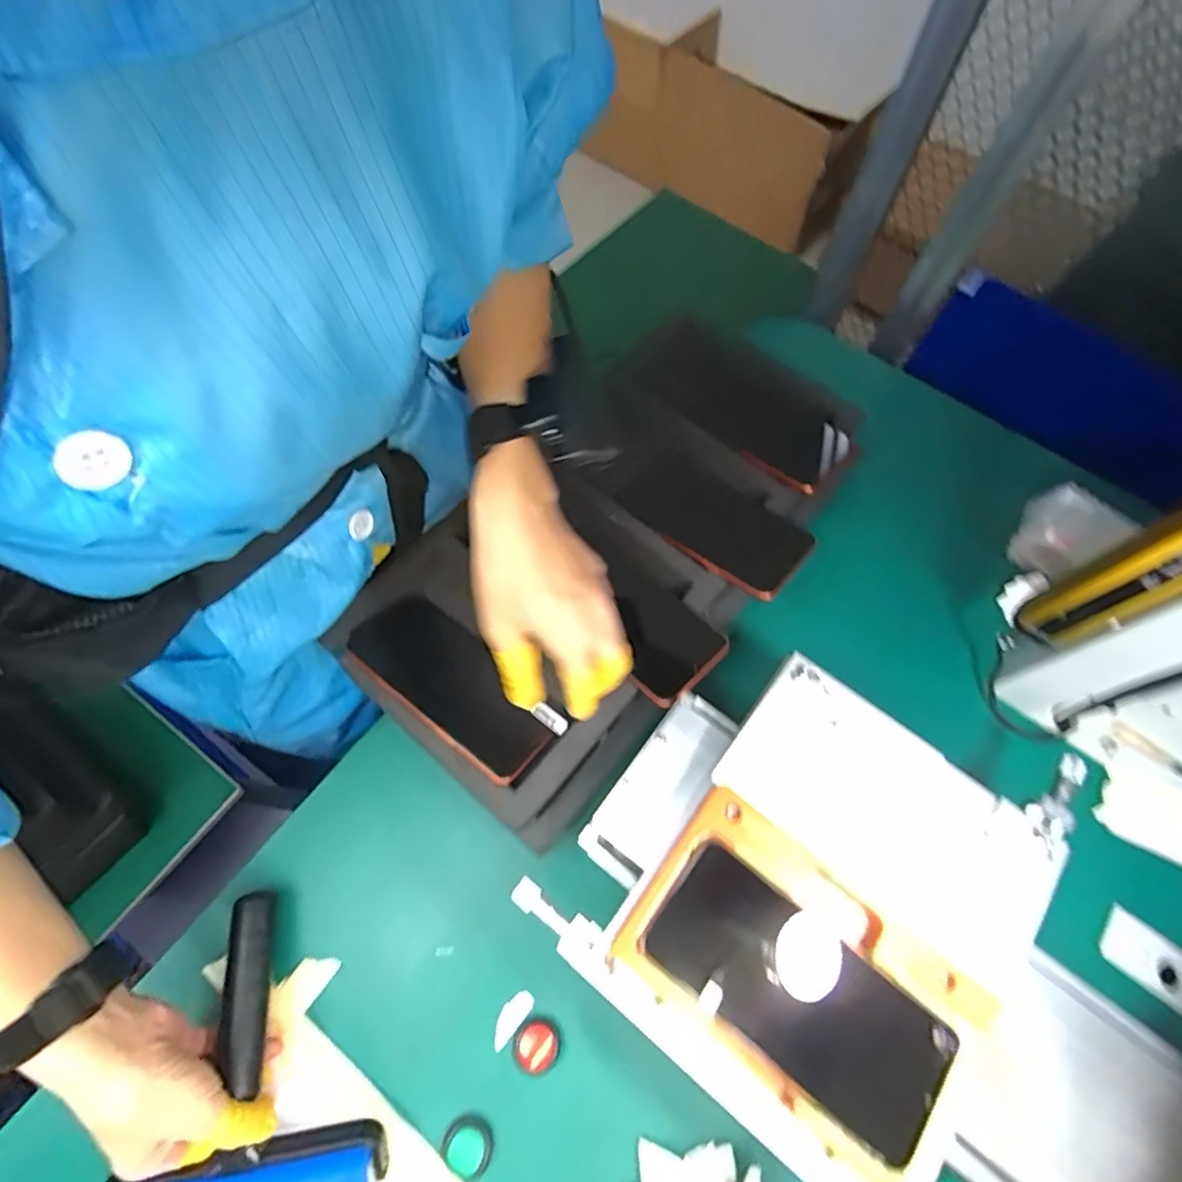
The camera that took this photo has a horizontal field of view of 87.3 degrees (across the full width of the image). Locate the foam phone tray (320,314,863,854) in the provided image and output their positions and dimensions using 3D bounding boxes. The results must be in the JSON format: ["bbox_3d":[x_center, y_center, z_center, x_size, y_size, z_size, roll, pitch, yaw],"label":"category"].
[{"bbox_3d":[0.024,-0.034,0.542,0.238,0.087,0.455,42,72,16],"label":"foam phone tray"}]

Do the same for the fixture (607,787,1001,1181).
[{"bbox_3d":[0.112,0.211,0.338,0.178,0.018,0.112,36,71,14],"label":"fixture"}]

